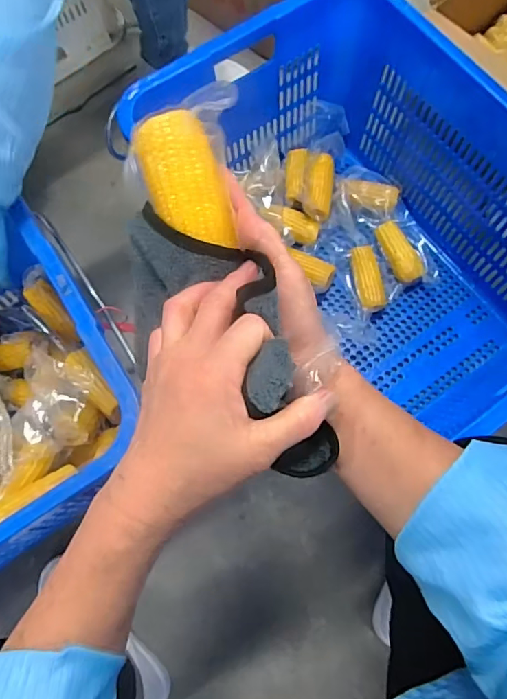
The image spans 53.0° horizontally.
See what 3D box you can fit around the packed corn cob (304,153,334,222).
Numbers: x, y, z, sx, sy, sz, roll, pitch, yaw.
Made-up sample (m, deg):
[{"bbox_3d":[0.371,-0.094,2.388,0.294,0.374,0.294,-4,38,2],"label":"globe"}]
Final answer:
[{"bbox_3d":[0.112,-0.278,0.865,0.044,0.037,0.118,8,72,3],"label":"packed corn cob"}]

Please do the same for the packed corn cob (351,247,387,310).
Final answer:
[{"bbox_3d":[0.193,-0.117,0.867,0.052,0.046,0.116,-12,72,-3],"label":"packed corn cob"}]

